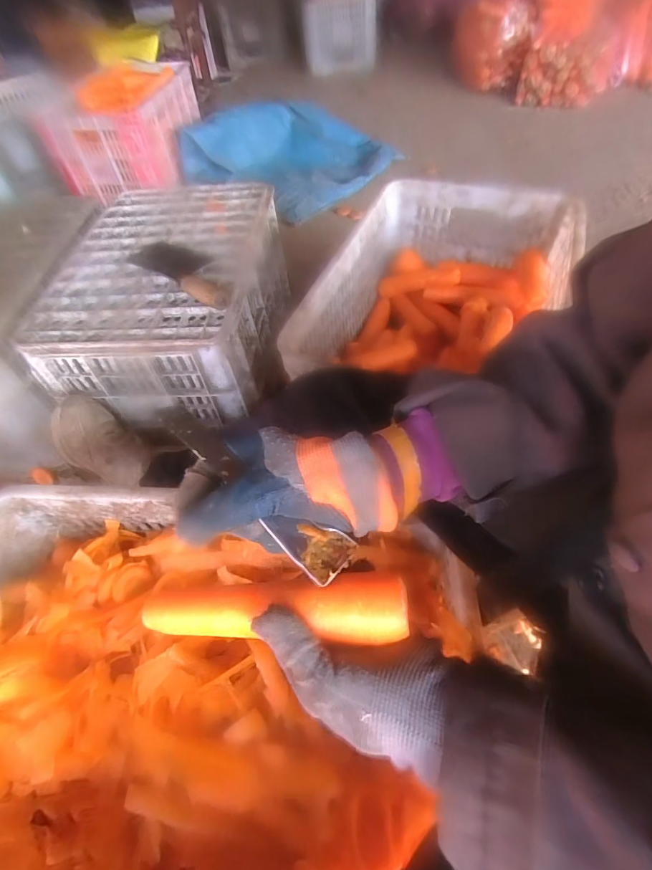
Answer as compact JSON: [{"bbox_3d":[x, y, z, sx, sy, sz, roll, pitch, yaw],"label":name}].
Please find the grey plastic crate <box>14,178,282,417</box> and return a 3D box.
[{"bbox_3d":[-0.290,-0.259,0.792,0.364,0.213,0.471,0,54,5],"label":"grey plastic crate"}]

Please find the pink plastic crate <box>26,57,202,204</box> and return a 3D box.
[{"bbox_3d":[-0.688,-1.086,1.474,0.424,0.250,0.492,5,54,9],"label":"pink plastic crate"}]

